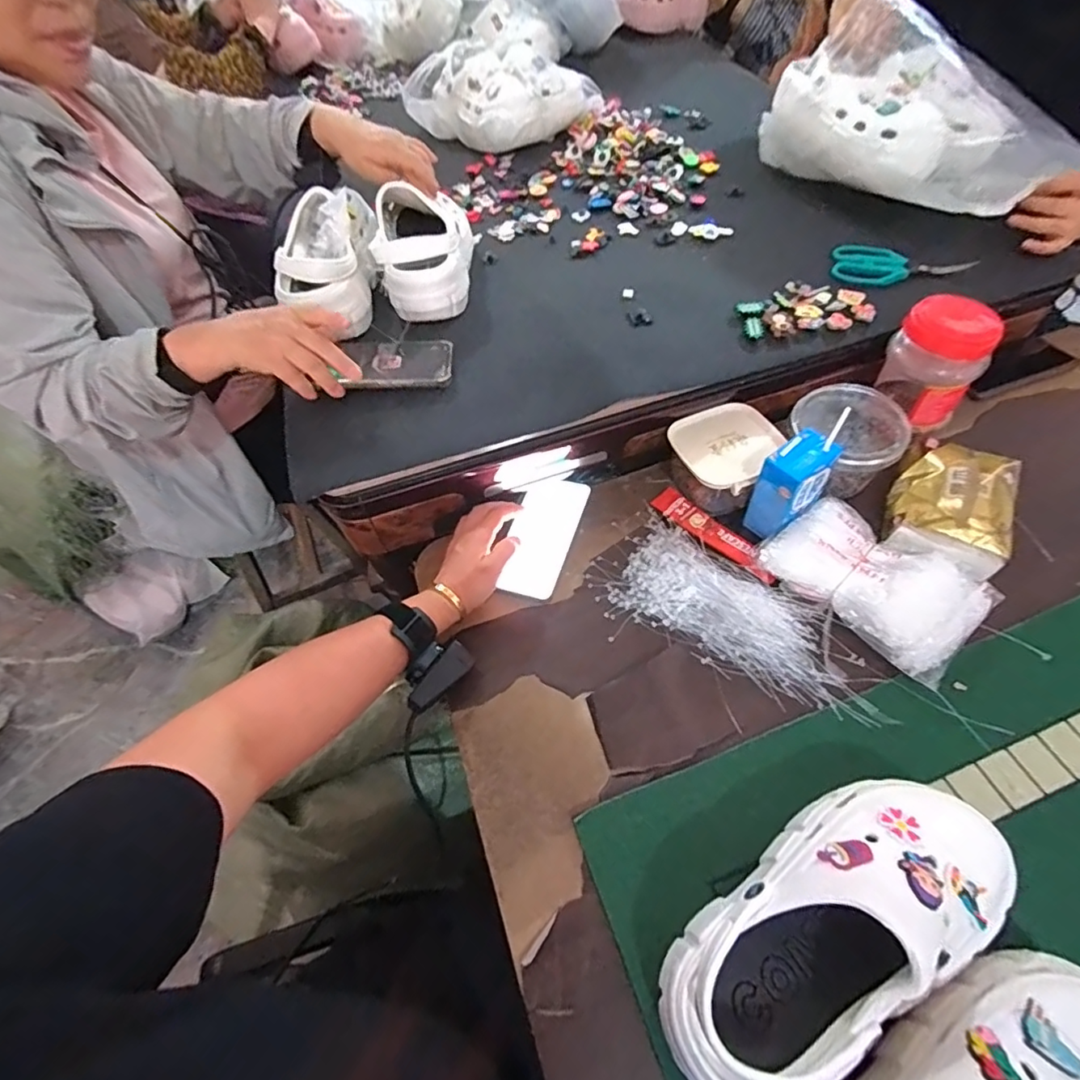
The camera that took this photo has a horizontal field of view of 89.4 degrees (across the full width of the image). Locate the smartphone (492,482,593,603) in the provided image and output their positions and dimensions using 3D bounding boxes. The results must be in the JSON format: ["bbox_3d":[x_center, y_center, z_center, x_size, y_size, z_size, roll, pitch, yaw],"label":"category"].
[{"bbox_3d":[0.001,-0.007,0.606,0.073,0.015,0.156,14,60,13],"label":"smartphone"}]

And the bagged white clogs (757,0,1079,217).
[{"bbox_3d":[0.493,-0.548,0.710,0.198,0.178,0.357,-31,59,-16],"label":"bagged white clogs"}]

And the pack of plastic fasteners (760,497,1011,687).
[{"bbox_3d":[0.323,0.036,0.527,0.123,0.033,0.180,-40,62,-20],"label":"pack of plastic fasteners"}]

